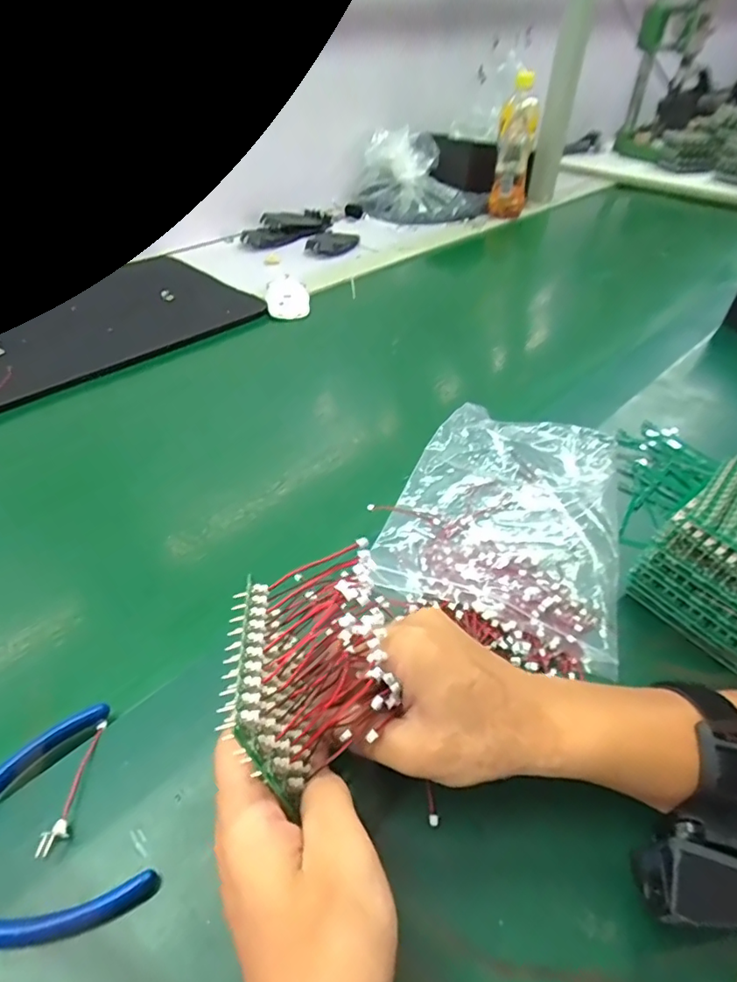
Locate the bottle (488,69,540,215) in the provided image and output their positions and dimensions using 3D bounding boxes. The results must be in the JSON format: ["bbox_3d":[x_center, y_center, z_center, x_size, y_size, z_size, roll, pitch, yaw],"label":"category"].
[{"bbox_3d":[0.276,-0.643,0.994,0.064,0.210,0.079,12,44,14],"label":"bottle"}]

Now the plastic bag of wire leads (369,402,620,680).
[{"bbox_3d":[0.114,0.011,0.426,0.164,0.031,0.253,14,45,14],"label":"plastic bag of wire leads"}]

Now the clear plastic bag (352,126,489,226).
[{"bbox_3d":[0.103,-0.609,1.019,0.250,0.114,0.118,7,44,7],"label":"clear plastic bag"}]

